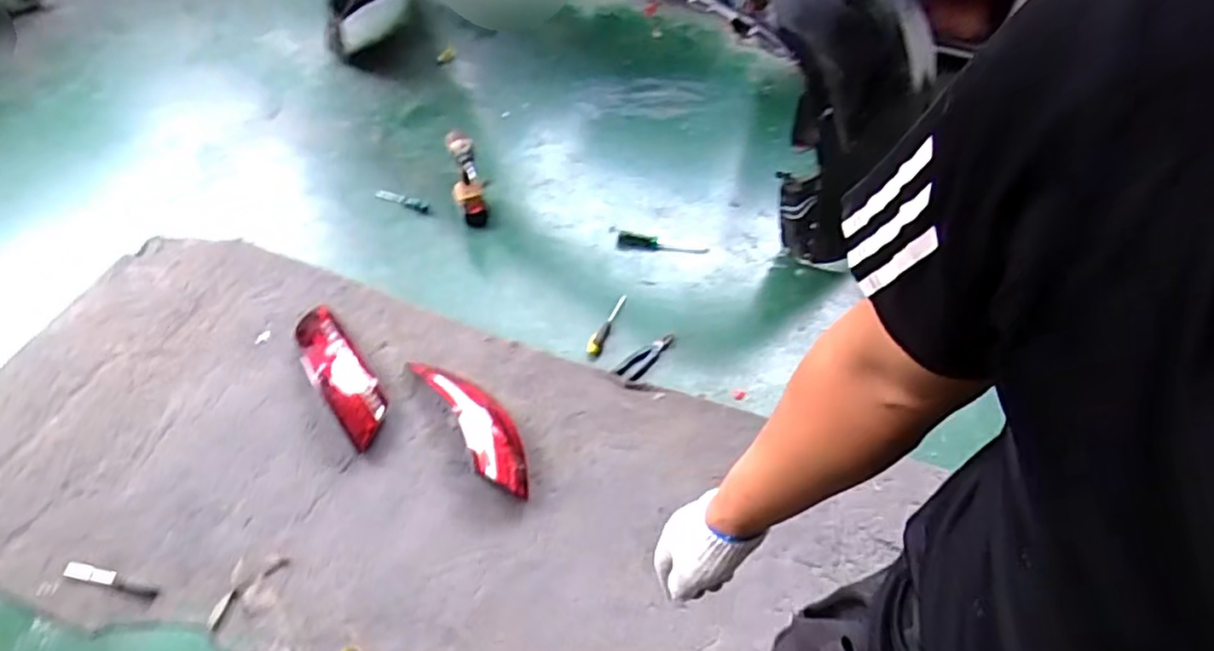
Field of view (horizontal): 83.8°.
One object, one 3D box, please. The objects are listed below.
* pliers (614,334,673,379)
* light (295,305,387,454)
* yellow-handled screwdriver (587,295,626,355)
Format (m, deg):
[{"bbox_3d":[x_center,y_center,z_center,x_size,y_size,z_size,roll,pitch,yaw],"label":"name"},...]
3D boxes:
[{"bbox_3d":[0.104,0.081,1.762,0.056,0.019,0.184,40,61,23],"label":"pliers"},{"bbox_3d":[-0.660,0.096,1.650,0.130,0.085,0.460,-31,62,-21],"label":"light"},{"bbox_3d":[-0.001,-0.011,1.818,0.036,0.046,0.219,22,59,11],"label":"yellow-handled screwdriver"}]

